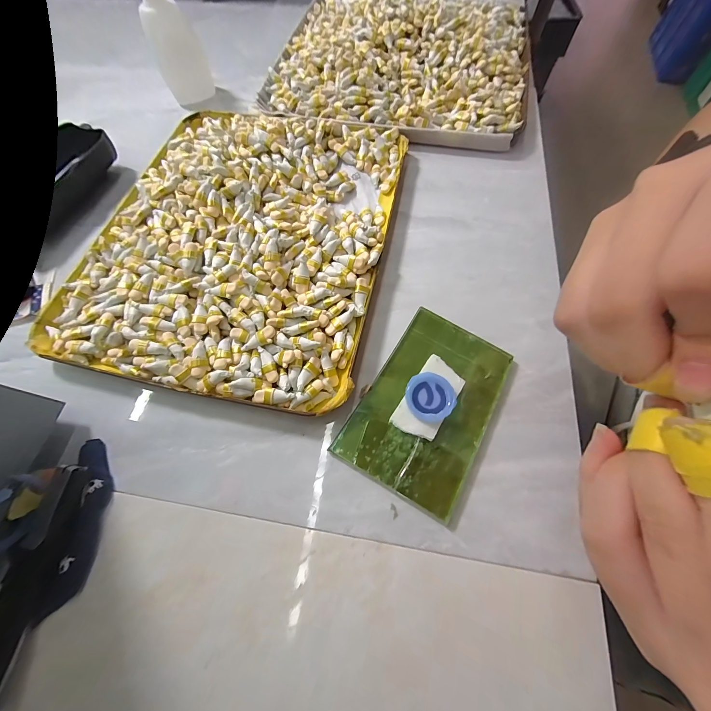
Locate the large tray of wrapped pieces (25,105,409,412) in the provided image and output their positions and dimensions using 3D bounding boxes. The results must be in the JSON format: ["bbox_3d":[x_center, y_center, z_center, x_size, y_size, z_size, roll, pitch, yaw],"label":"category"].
[{"bbox_3d":[-0.079,-0.092,0.209,0.196,0.022,0.236,11,68,7],"label":"large tray of wrapped pieces"}]

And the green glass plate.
[{"bbox_3d":[0.042,0.025,0.169,0.066,0.008,0.102,28,71,13],"label":"green glass plate"}]

